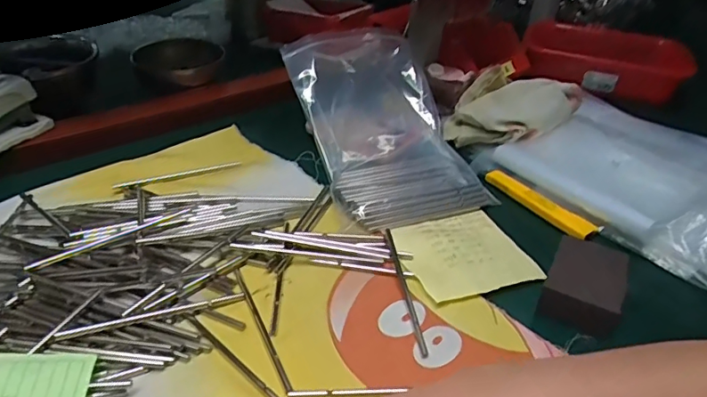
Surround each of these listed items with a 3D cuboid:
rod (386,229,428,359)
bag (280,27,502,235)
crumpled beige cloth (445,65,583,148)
[{"bbox_3d":[0.038,0.065,0.390,0.008,0.009,0.117,-2,35,-8],"label":"rod"},{"bbox_3d":[0.028,-0.075,0.527,0.143,0.048,0.236,-14,62,-16],"label":"bag"},{"bbox_3d":[0.176,-0.099,0.574,0.126,0.059,0.111,18,37,19],"label":"crumpled beige cloth"}]

